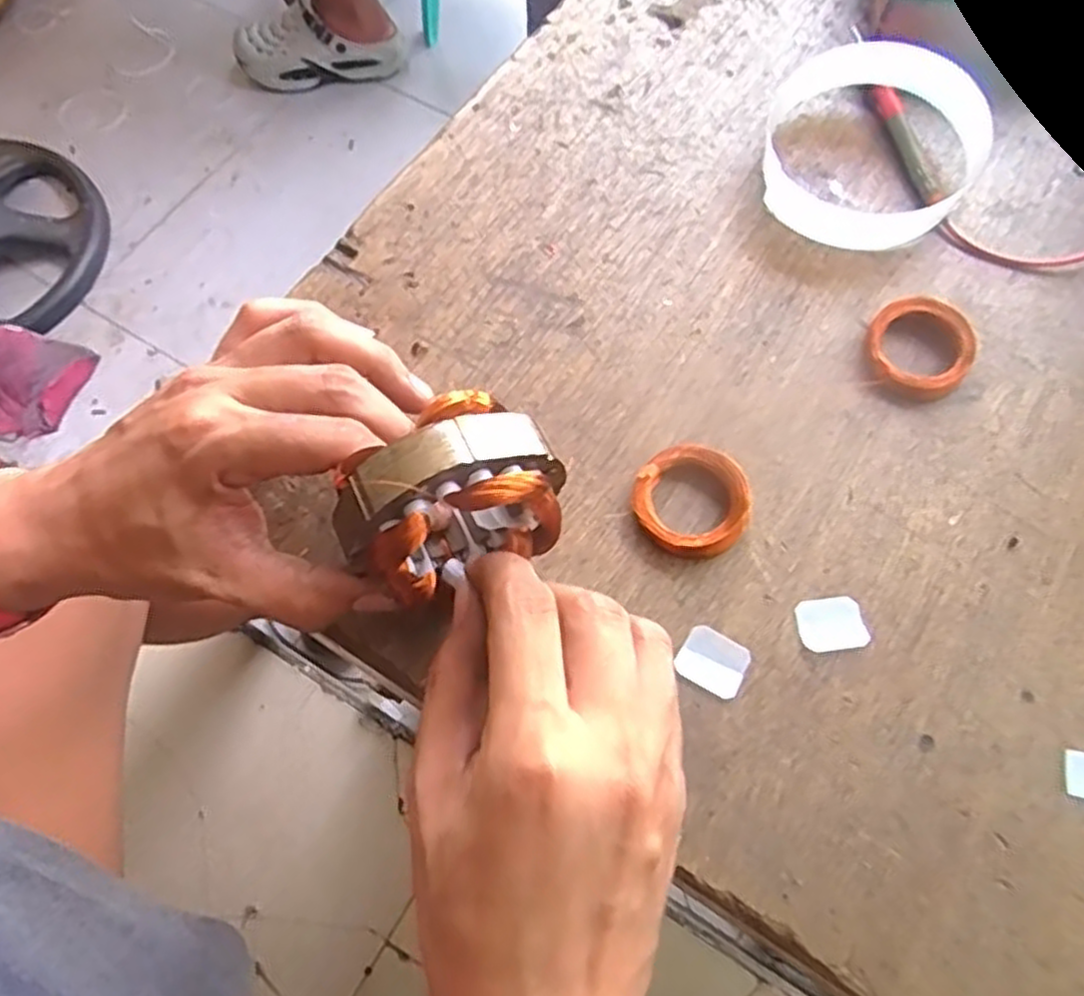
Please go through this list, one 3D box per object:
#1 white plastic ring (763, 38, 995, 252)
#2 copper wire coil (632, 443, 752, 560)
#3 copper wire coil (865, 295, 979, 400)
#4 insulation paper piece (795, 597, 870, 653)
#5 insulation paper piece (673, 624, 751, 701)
[{"bbox_3d":[0.156,-0.168,0.356,0.094,0.029,0.106,11,68,5],"label":"white plastic ring"},{"bbox_3d":[0.059,0.001,0.298,0.041,0.016,0.045,0,68,0],"label":"copper wire coil"},{"bbox_3d":[0.162,-0.066,0.325,0.043,0.014,0.041,0,68,0],"label":"copper wire coil"},{"bbox_3d":[0.109,0.047,0.284,0.024,0.004,0.020,-7,68,-3],"label":"insulation paper piece"},{"bbox_3d":[0.064,0.060,0.279,0.024,0.004,0.021,29,71,12],"label":"insulation paper piece"}]

